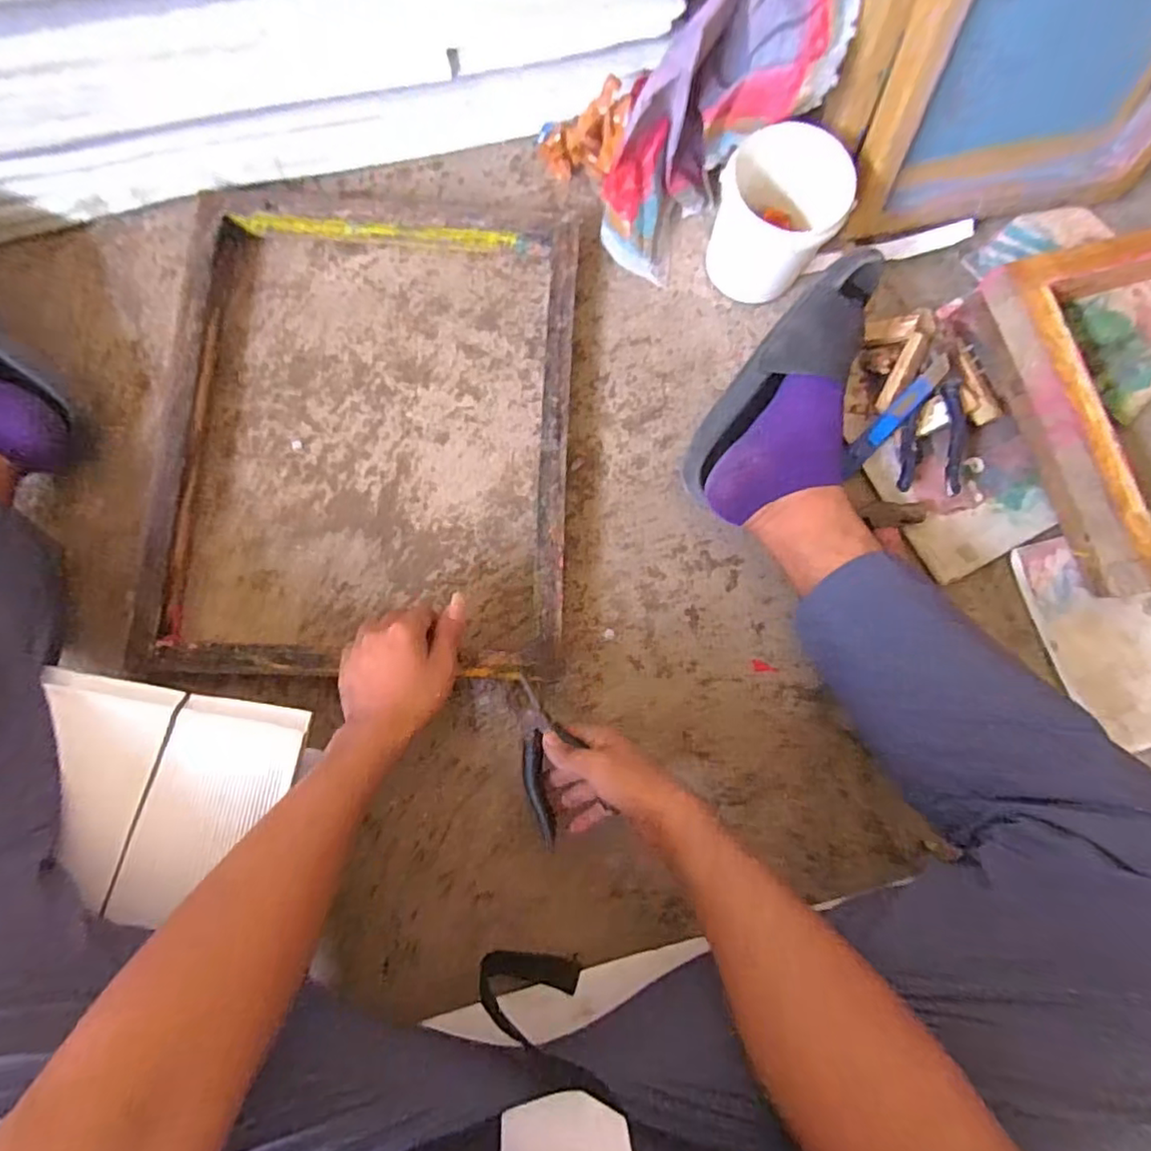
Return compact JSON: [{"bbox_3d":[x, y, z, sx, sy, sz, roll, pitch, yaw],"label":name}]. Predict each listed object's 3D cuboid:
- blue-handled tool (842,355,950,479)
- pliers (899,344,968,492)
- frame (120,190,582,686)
[{"bbox_3d":[0.341,-0.171,0.663,0.022,0.012,0.151,42,101,2],"label":"blue-handled tool"},{"bbox_3d":[0.391,-0.159,0.661,0.070,0.035,0.148,12,80,-2],"label":"pliers"},{"bbox_3d":[-0.201,-0.143,0.621,0.393,0.050,0.483,3,83,-3],"label":"frame"}]

